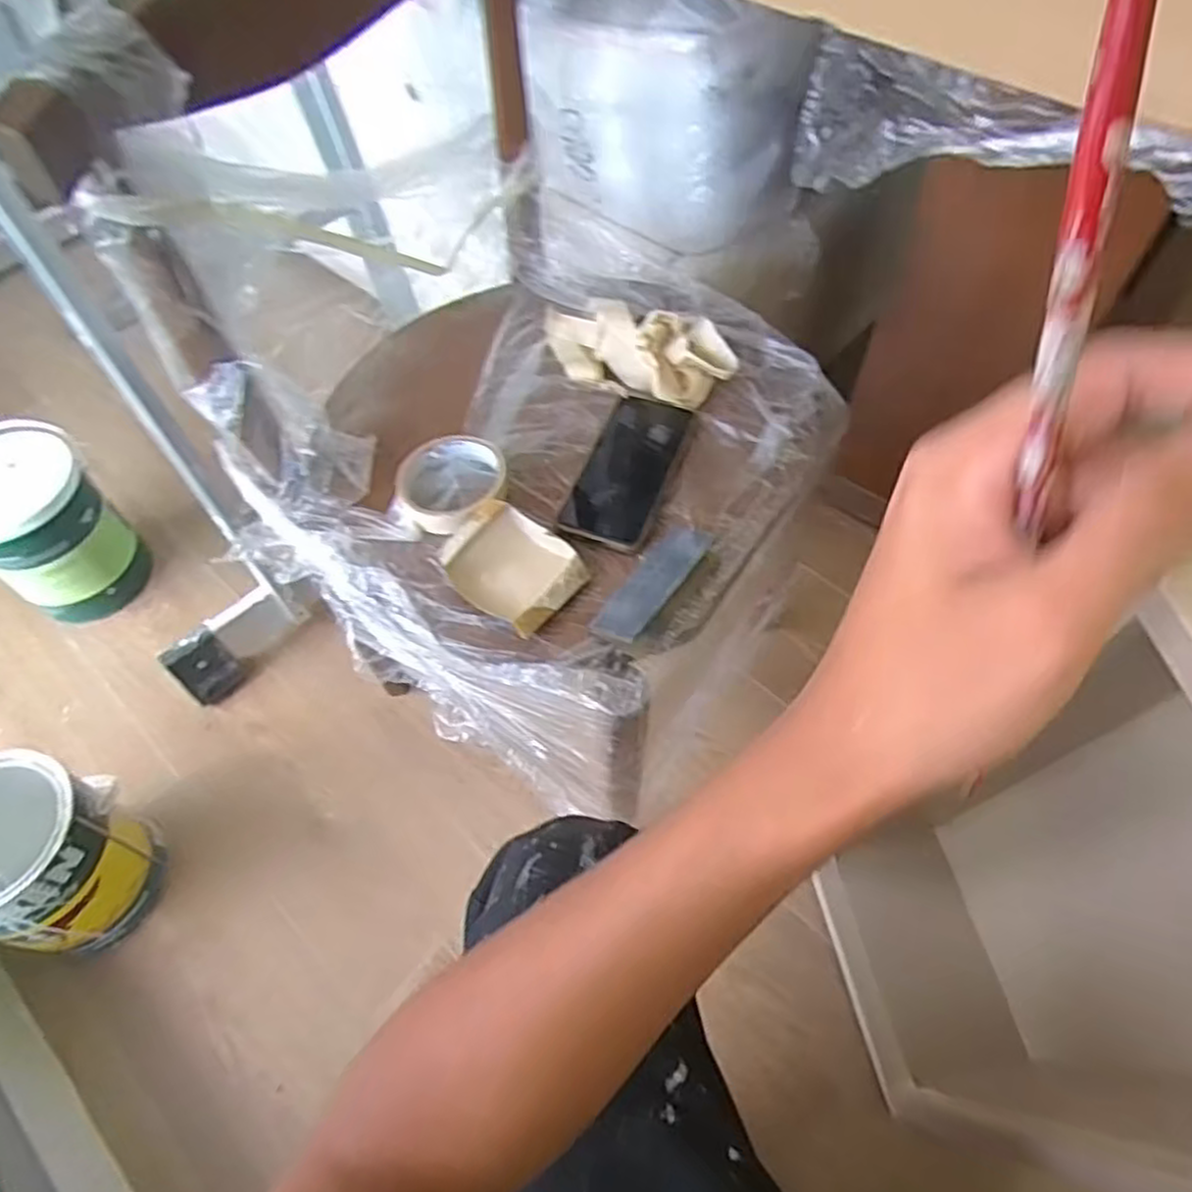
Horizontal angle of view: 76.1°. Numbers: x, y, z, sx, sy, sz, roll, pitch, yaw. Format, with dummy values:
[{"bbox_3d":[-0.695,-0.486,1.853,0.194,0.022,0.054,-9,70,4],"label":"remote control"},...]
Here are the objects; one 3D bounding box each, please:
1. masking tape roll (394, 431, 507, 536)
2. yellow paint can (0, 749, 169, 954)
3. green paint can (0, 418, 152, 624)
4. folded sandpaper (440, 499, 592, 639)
[{"bbox_3d":[-0.121,-0.098,0.641,0.093,0.022,0.098,-1,57,1],"label":"masking tape roll"},{"bbox_3d":[-0.577,0.269,0.792,0.155,0.191,0.157,-1,57,1],"label":"yellow paint can"},{"bbox_3d":[-0.744,-0.091,1.043,0.192,0.237,0.181,-1,57,1],"label":"green paint can"},{"bbox_3d":[-0.065,-0.021,0.593,0.100,0.034,0.081,30,63,19],"label":"folded sandpaper"}]

